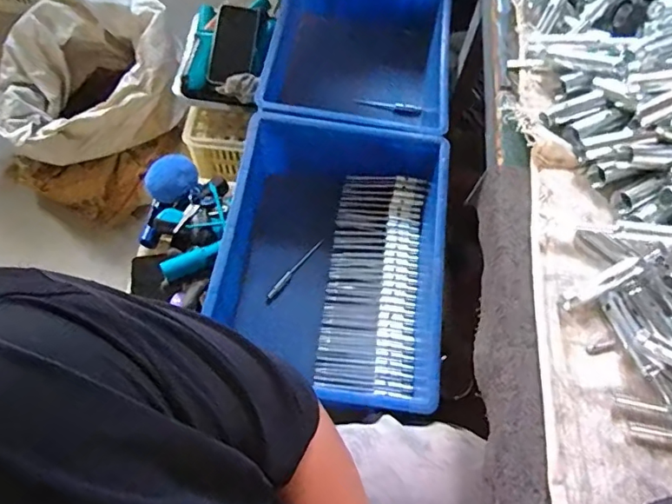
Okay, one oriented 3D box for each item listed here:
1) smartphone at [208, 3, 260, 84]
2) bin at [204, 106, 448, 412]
[{"bbox_3d":[-0.189,-0.381,0.936,0.079,0.016,0.149,9,91,-7],"label":"smartphone"},{"bbox_3d":[0.000,-0.007,0.735,0.285,0.138,0.374,8,64,2],"label":"bin"}]

